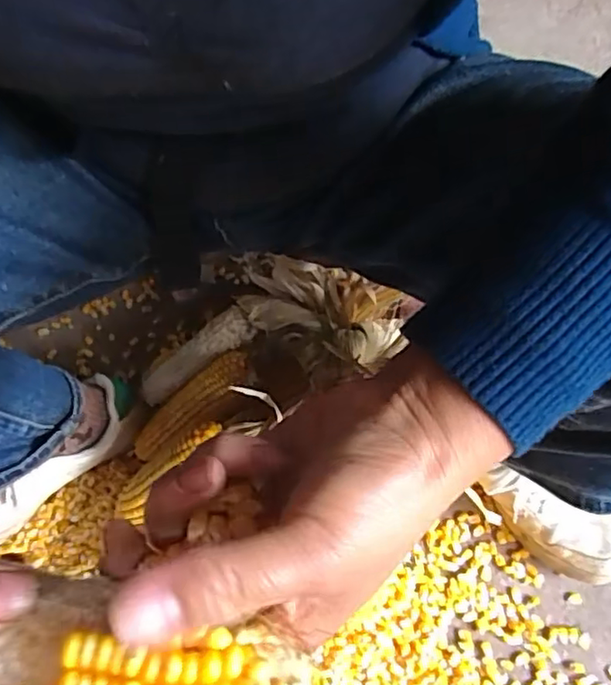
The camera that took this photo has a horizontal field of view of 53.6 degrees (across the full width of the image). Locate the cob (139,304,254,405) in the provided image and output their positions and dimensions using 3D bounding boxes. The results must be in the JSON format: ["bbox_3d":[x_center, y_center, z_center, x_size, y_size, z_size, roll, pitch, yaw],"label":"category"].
[{"bbox_3d":[-0.110,0.016,0.611,0.134,0.028,0.031,-36,66,10],"label":"cob"}]

